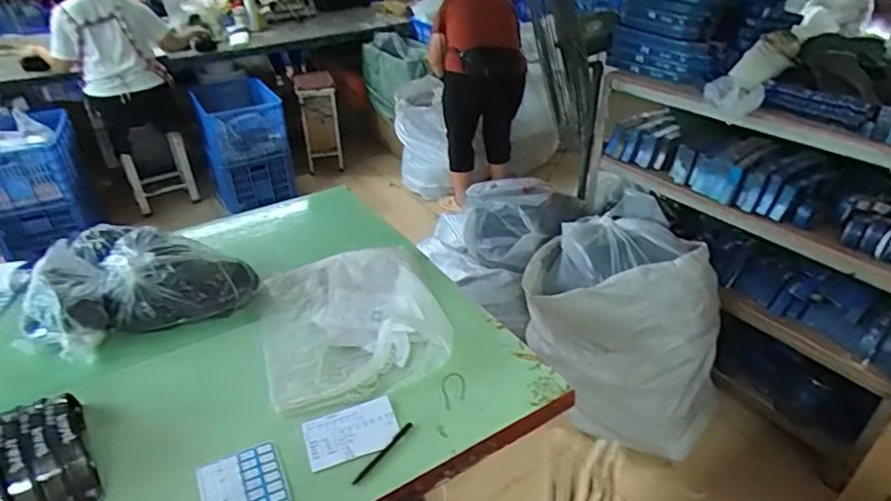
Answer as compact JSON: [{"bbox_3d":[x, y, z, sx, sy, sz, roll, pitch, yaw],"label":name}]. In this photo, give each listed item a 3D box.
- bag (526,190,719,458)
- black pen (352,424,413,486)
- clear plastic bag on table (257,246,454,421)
[{"bbox_3d":[0.595,0.248,1.838,0.497,0.569,0.649,-14,35,-16],"label":"bag"},{"bbox_3d":[-0.104,0.338,0.910,0.013,0.009,0.141,22,41,32],"label":"black pen"},{"bbox_3d":[-0.206,0.141,1.167,0.363,0.057,0.434,-13,35,-15],"label":"clear plastic bag on table"}]

